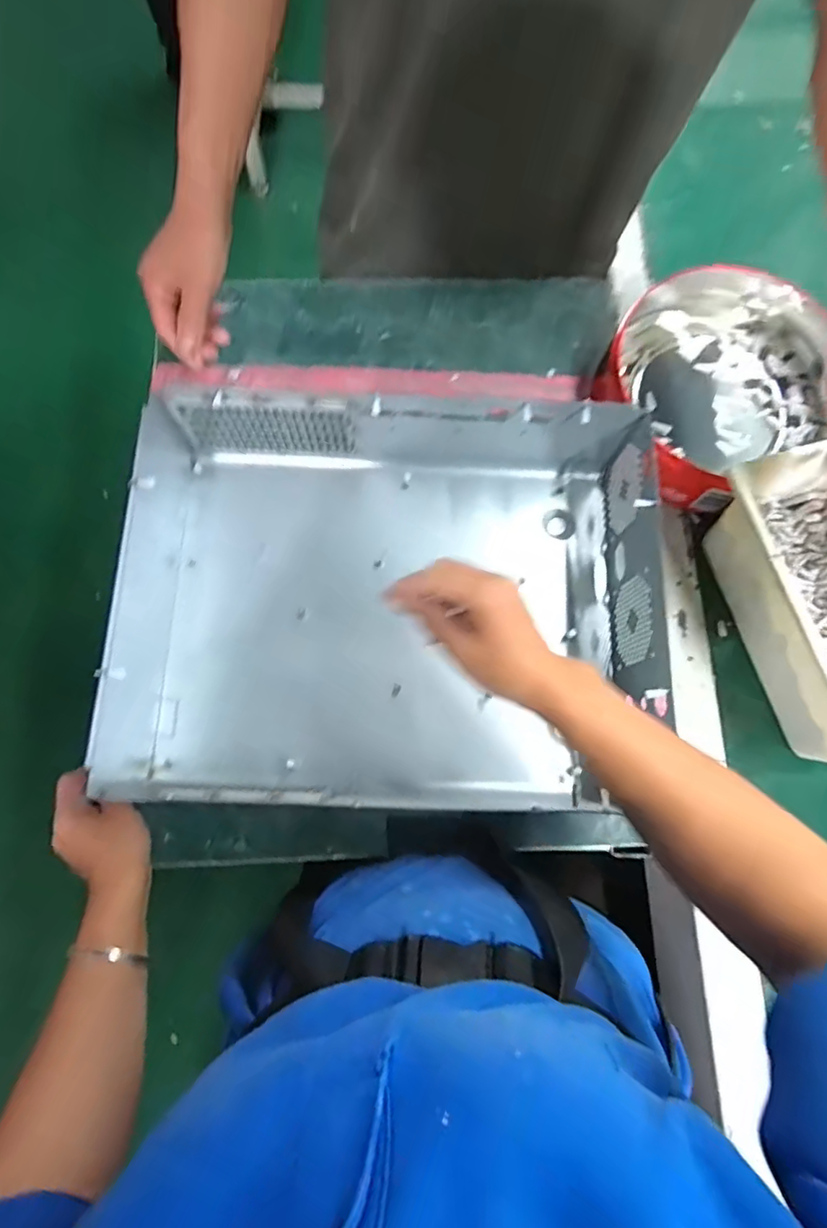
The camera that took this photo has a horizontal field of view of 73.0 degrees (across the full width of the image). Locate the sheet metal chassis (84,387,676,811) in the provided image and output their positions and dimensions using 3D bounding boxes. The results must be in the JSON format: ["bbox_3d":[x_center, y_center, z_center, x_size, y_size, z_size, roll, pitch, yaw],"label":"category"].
[{"bbox_3d":[-0.021,-0.012,0.479,0.431,0.117,0.324,2,79,0],"label":"sheet metal chassis"}]

